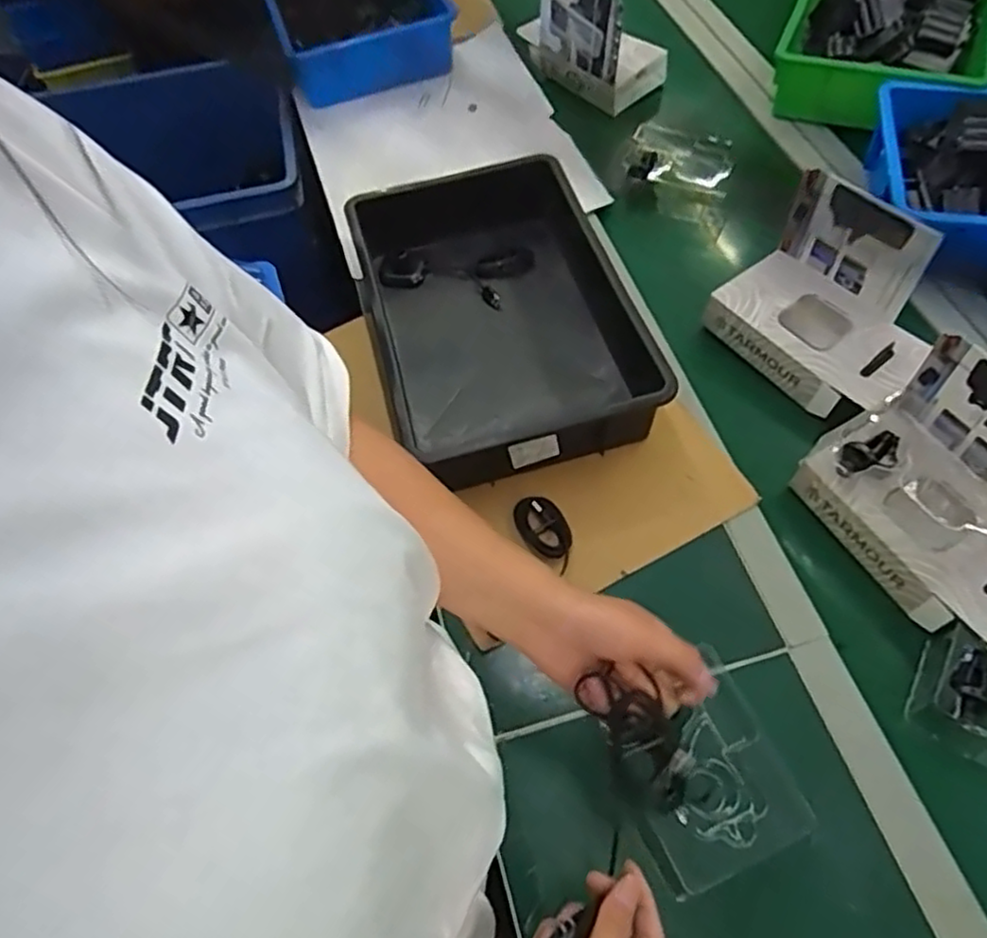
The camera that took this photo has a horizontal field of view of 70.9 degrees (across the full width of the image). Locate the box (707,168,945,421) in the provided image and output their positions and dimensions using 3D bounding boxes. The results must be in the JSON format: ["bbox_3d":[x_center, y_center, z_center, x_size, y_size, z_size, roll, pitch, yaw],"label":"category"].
[{"bbox_3d":[0.363,-0.183,0.748,0.143,0.148,0.211,-38,64,-17],"label":"box"}]

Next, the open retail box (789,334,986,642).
[{"bbox_3d":[0.411,0.027,0.622,0.132,0.163,0.224,-28,60,-13],"label":"open retail box"}]

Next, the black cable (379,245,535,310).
[{"bbox_3d":[-0.048,-0.248,0.886,0.185,0.029,0.075,8,60,9],"label":"black cable"}]

